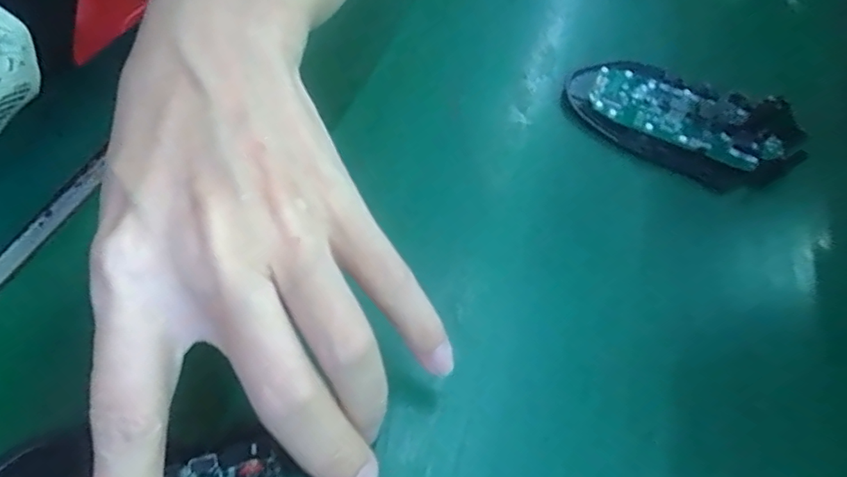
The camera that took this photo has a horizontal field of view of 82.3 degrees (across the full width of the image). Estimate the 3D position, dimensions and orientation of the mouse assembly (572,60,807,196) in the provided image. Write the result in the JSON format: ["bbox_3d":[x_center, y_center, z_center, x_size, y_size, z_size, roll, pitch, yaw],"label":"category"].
[{"bbox_3d":[0.132,-0.062,0.251,0.114,0.014,0.061,28,58,13],"label":"mouse assembly"}]

